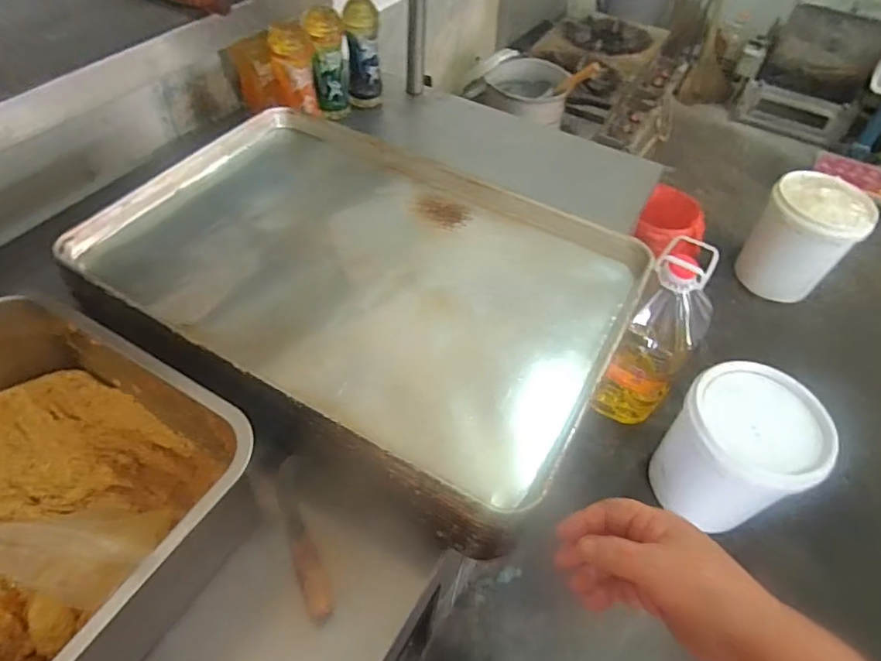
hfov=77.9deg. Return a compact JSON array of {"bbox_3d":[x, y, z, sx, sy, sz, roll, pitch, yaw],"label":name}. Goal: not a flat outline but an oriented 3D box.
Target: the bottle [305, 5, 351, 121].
[{"bbox_3d":[-0.209,-0.509,1.039,0.061,0.196,0.070,2,50,-2],"label":"bottle"}]

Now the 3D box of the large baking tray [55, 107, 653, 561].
[{"bbox_3d":[-0.100,-0.075,0.654,0.610,0.053,0.426,27,54,18],"label":"large baking tray"}]

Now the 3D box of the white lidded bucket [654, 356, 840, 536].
[{"bbox_3d":[0.720,0.295,1.340,0.281,0.315,0.308,2,50,-2],"label":"white lidded bucket"}]

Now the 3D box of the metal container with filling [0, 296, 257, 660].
[{"bbox_3d":[-0.360,0.139,0.491,0.344,0.178,0.257,26,53,18],"label":"metal container with filling"}]

